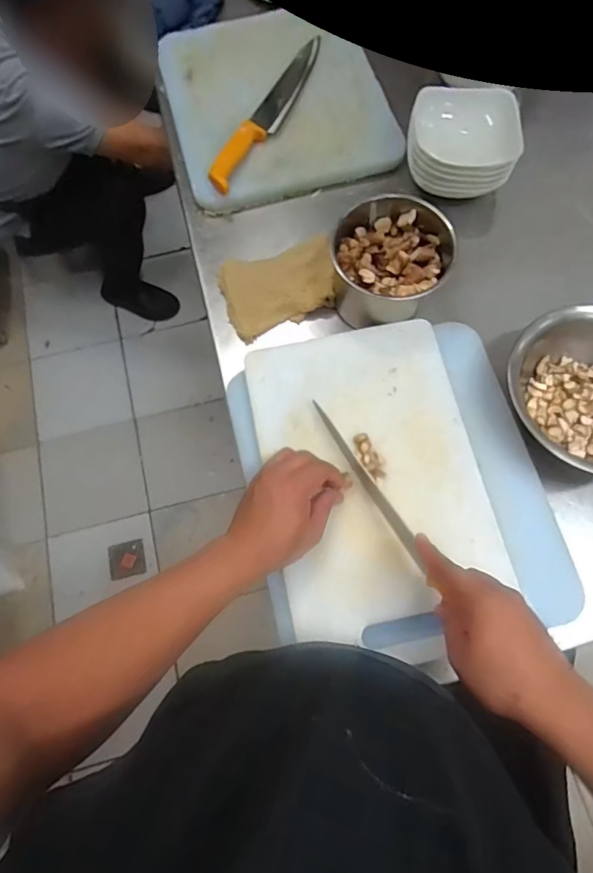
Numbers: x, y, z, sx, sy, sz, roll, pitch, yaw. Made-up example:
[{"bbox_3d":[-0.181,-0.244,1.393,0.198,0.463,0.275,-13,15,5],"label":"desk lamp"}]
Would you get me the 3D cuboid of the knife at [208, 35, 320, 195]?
[{"bbox_3d":[-0.041,-0.515,0.794,0.046,0.017,0.345,23,72,9],"label":"knife"}]

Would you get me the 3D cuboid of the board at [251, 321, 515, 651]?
[{"bbox_3d":[0.089,0.034,0.599,0.245,0.021,0.348,-11,70,-3],"label":"board"}]

